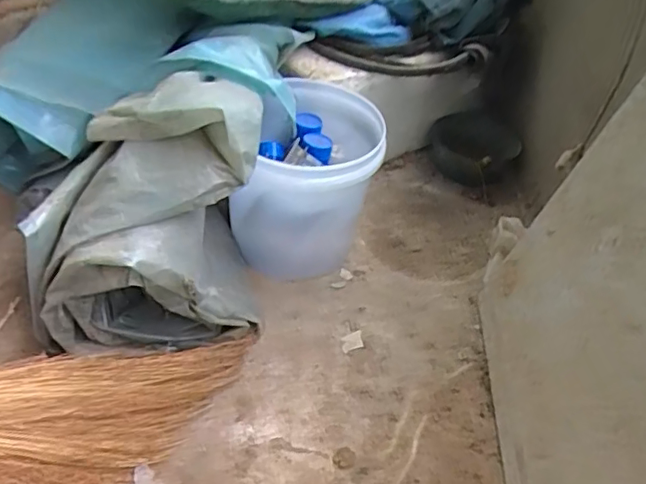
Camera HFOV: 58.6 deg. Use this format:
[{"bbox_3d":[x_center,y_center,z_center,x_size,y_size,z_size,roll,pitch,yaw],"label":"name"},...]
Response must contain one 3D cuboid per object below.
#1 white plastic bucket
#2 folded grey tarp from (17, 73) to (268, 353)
[{"bbox_3d":[-0.022,-0.081,0.933,0.208,0.263,0.226,4,43,-4],"label":"white plastic bucket"},{"bbox_3d":[-0.232,-0.025,0.762,0.297,0.343,0.246,-7,45,-15],"label":"folded grey tarp"}]

